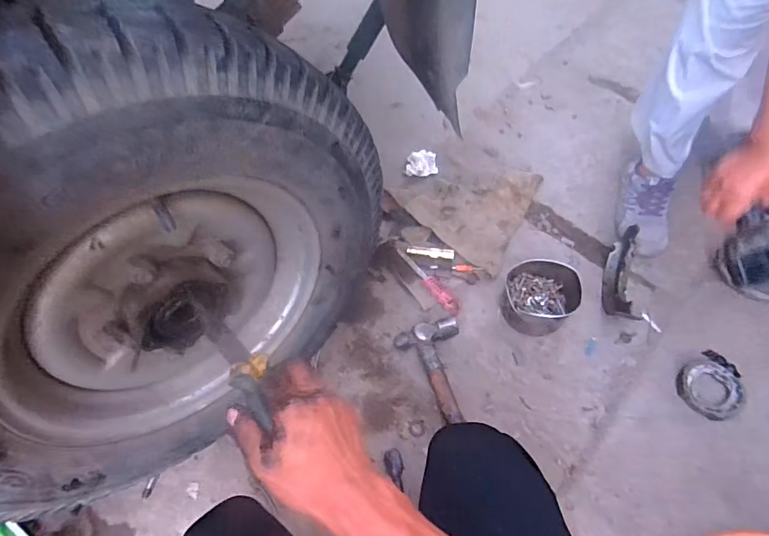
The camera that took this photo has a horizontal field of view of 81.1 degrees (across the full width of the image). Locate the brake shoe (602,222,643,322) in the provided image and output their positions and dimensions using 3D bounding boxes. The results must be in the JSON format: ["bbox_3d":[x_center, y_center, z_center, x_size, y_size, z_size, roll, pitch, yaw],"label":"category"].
[{"bbox_3d":[0.473,0.016,0.887,0.068,0.071,0.197,7,62,5],"label":"brake shoe"}]

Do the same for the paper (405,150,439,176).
[{"bbox_3d":[0.090,-0.252,1.075,0.073,0.028,0.078,2,61,3],"label":"paper"}]

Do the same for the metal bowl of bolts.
[{"bbox_3d":[0.296,0.054,0.869,0.136,0.081,0.129,-1,61,1],"label":"metal bowl of bolts"}]

